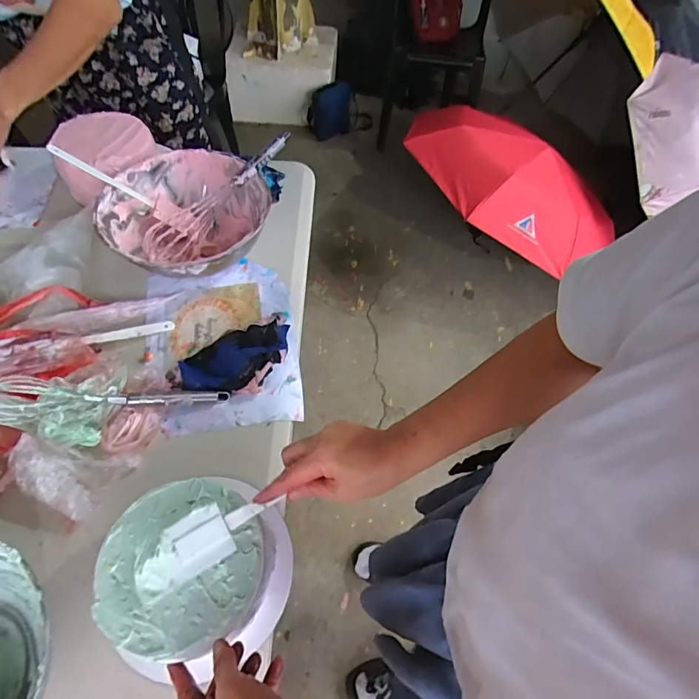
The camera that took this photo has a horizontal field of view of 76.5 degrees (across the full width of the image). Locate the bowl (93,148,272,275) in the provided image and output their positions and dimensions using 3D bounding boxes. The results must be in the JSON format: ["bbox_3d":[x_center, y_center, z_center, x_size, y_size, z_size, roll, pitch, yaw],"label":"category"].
[{"bbox_3d":[-0.245,-0.193,0.681,0.234,0.094,0.240,-2,59,-4],"label":"bowl"}]

